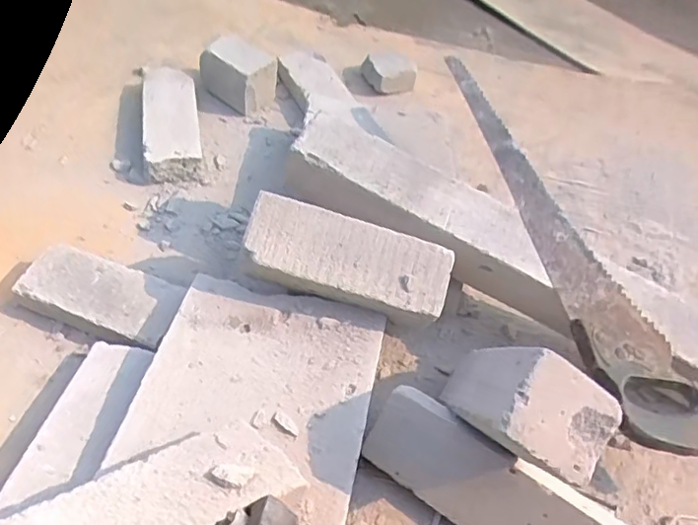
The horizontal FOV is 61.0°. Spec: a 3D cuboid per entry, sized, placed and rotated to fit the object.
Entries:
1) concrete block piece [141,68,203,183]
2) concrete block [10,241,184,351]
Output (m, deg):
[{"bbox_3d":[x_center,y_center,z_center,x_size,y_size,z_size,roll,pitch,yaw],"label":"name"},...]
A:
[{"bbox_3d":[-0.257,-0.212,0.854,0.077,0.052,0.255,-7,49,-13],"label":"concrete block piece"},{"bbox_3d":[-0.263,0.042,0.634,0.170,0.046,0.083,21,49,9],"label":"concrete block"}]

